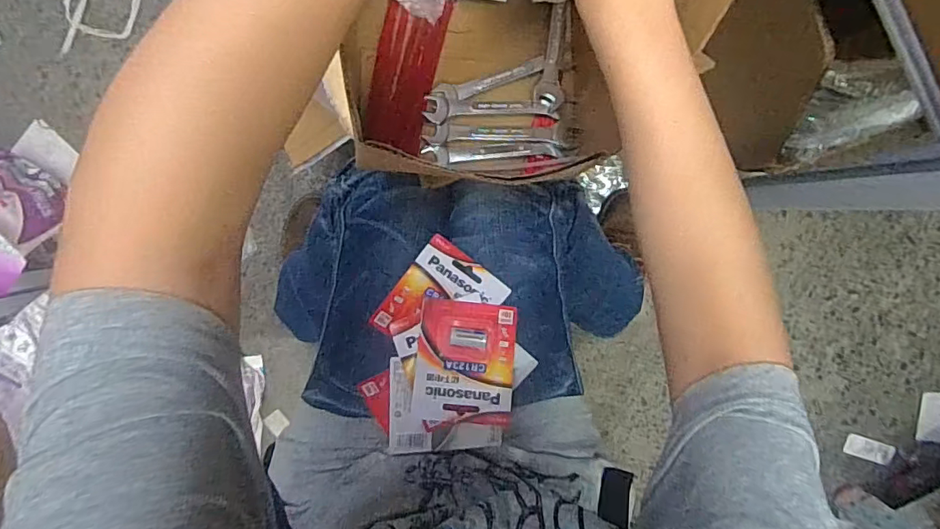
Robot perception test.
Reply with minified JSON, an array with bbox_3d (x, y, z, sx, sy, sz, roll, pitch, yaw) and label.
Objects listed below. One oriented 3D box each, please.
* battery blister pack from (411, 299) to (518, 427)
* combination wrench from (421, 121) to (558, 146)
[{"bbox_3d":[-0.003,0.091,0.480,0.092,0.028,0.111,6,76,-4],"label":"battery blister pack"},{"bbox_3d":[0.019,-0.114,0.450,0.118,0.004,0.018,0,86,-6],"label":"combination wrench"}]

